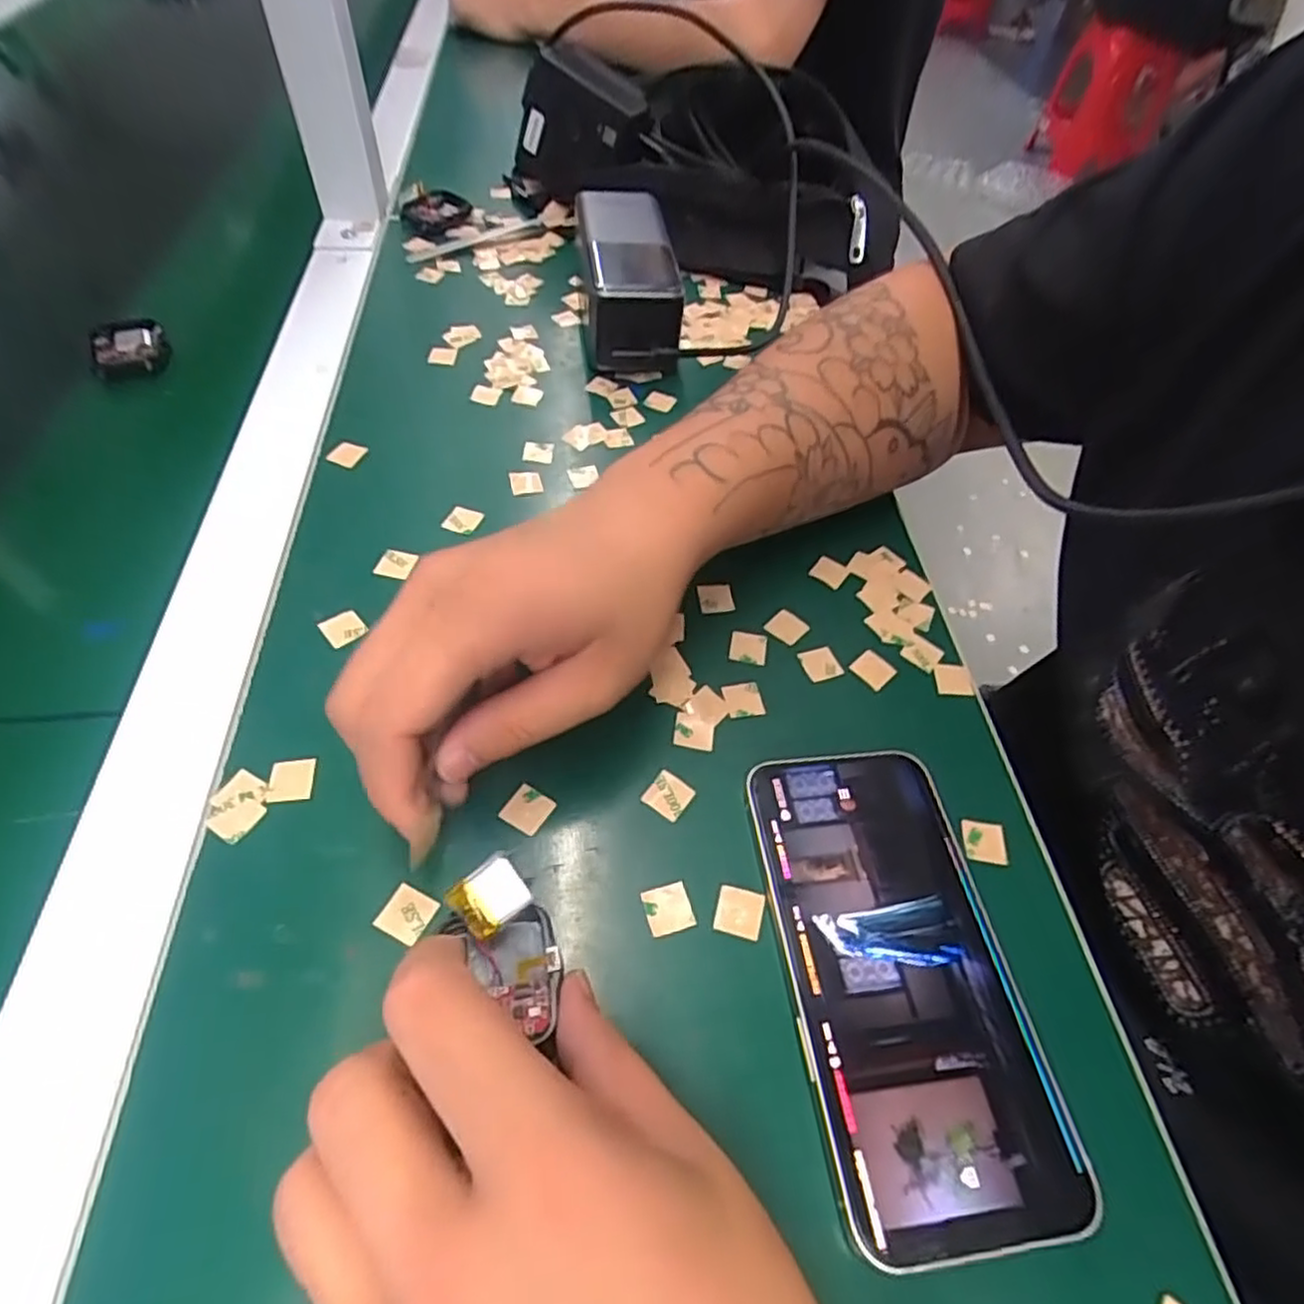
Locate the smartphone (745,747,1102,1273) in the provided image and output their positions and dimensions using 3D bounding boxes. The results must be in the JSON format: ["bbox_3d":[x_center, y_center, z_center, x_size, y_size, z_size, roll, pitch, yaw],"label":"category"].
[{"bbox_3d":[0.078,0.099,0.228,0.072,0.008,0.144,-4,54,-8],"label":"smartphone"}]

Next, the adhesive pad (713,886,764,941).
[{"bbox_3d":[0.030,0.087,0.237,0.015,0.004,0.015,14,53,6],"label":"adhesive pad"}]

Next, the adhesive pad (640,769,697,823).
[{"bbox_3d":[0.006,0.052,0.259,0.015,0.004,0.016,33,57,19],"label":"adhesive pad"}]

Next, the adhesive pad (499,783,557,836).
[{"bbox_3d":[-0.044,0.056,0.251,0.015,0.004,0.015,27,56,15],"label":"adhesive pad"}]

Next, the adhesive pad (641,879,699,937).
[{"bbox_3d":[0.006,0.085,0.235,0.015,0.004,0.016,-12,55,-13],"label":"adhesive pad"}]

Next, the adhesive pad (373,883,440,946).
[{"bbox_3d":[-0.079,0.084,0.227,0.015,0.004,0.015,23,55,13],"label":"adhesive pad"}]

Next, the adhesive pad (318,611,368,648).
[{"bbox_3d":[-0.129,-0.010,0.294,0.015,0.004,0.016,-38,68,-25],"label":"adhesive pad"}]

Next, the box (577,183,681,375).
[{"bbox_3d":[-0.015,-0.228,0.429,0.053,0.058,0.138,-3,53,-7],"label":"box"}]

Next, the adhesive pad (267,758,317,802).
[{"bbox_3d":[-0.129,0.045,0.251,0.015,0.004,0.016,-2,53,-7],"label":"adhesive pad"}]

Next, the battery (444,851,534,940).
[{"bbox_3d":[-0.051,0.076,0.221,0.021,0.004,0.020,-37,69,-23],"label":"battery"}]

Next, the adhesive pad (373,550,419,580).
[{"bbox_3d":[-0.116,-0.040,0.318,0.014,0.004,0.016,14,60,4],"label":"adhesive pad"}]

